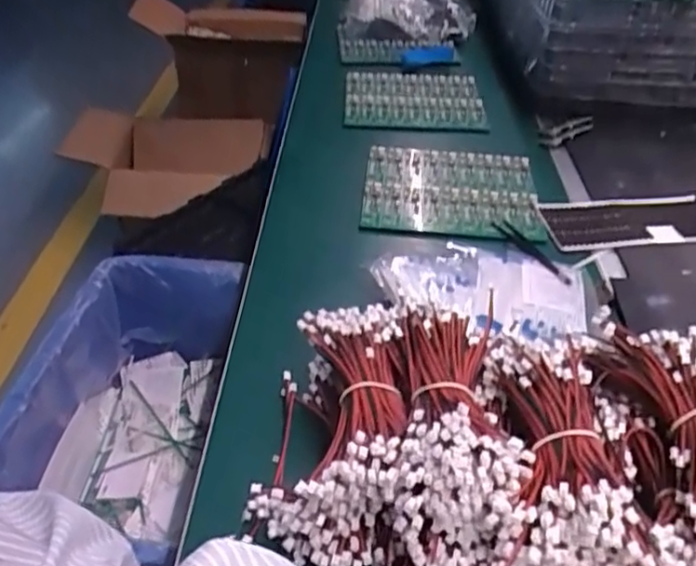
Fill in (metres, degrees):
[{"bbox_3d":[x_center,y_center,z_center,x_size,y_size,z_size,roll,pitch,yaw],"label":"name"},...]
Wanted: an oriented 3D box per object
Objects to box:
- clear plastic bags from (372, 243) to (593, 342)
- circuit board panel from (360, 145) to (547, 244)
[{"bbox_3d":[0.128,0.003,0.624,0.190,0.023,0.126,16,41,14],"label":"clear plastic bags"},{"bbox_3d":[0.121,-0.112,0.774,0.200,0.009,0.179,4,46,6],"label":"circuit board panel"}]

